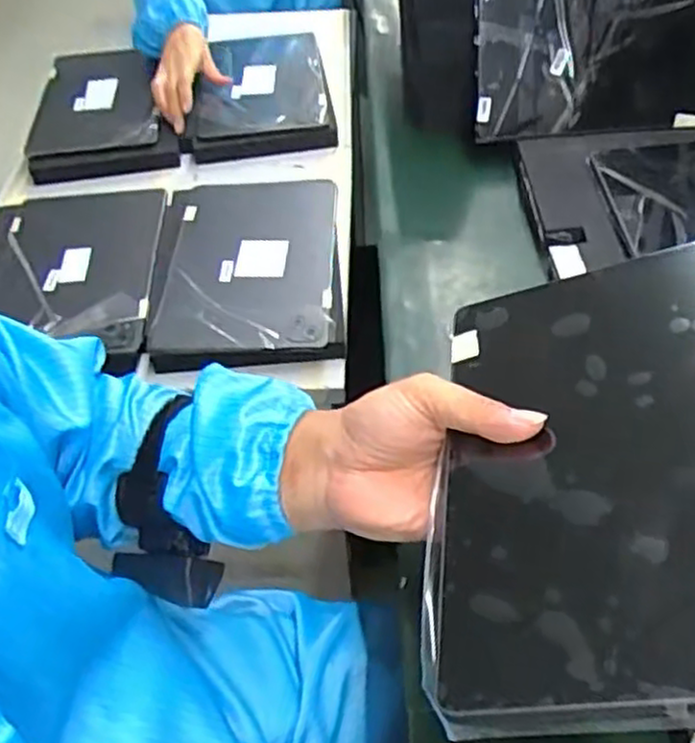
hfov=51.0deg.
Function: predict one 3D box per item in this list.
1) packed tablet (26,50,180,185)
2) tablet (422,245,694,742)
[{"bbox_3d":[-0.323,-0.340,0.960,0.178,0.042,0.223,-12,51,-6],"label":"packed tablet"},{"bbox_3d":[0.123,0.031,0.332,0.169,0.011,0.249,-14,37,21],"label":"tablet"}]

